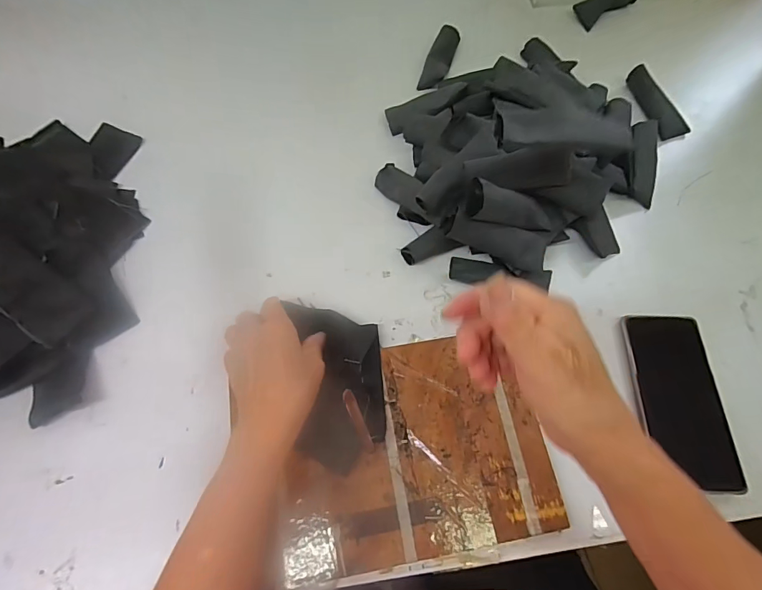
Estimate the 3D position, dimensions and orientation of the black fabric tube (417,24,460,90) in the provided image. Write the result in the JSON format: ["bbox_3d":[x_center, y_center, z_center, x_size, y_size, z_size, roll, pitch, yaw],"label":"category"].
[{"bbox_3d":[0.080,-0.319,0.557,0.032,0.020,0.102,17,67,7],"label":"black fabric tube"}]

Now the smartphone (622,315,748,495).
[{"bbox_3d":[0.275,0.095,0.385,0.074,0.012,0.157,0,66,0],"label":"smartphone"}]

